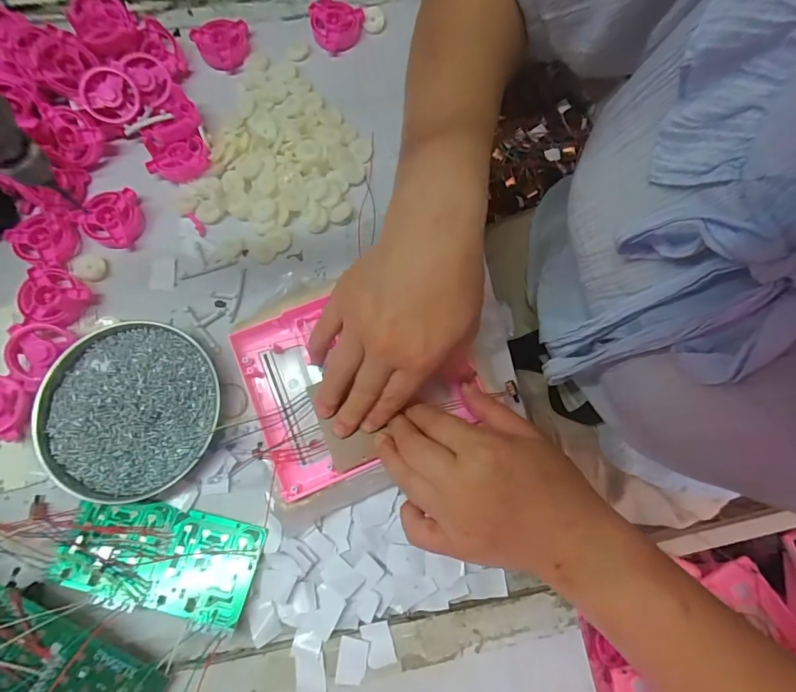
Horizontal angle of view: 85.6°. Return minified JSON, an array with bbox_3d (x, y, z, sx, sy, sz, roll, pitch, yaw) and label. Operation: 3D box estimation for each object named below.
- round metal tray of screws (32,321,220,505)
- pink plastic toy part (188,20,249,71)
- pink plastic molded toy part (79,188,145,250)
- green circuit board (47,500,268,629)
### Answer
[{"bbox_3d":[-0.212,0.050,0.339,0.127,0.019,0.134,0,75,-2],"label":"round metal tray of screws"},{"bbox_3d":[-0.173,-0.304,0.429,0.054,0.013,0.051,0,75,-2],"label":"pink plastic toy part"},{"bbox_3d":[-0.255,-0.114,0.380,0.045,0.020,0.048,0,75,-2],"label":"pink plastic molded toy part"},{"bbox_3d":[-0.177,0.157,0.319,0.139,0.016,0.068,10,75,1],"label":"green circuit board"}]

